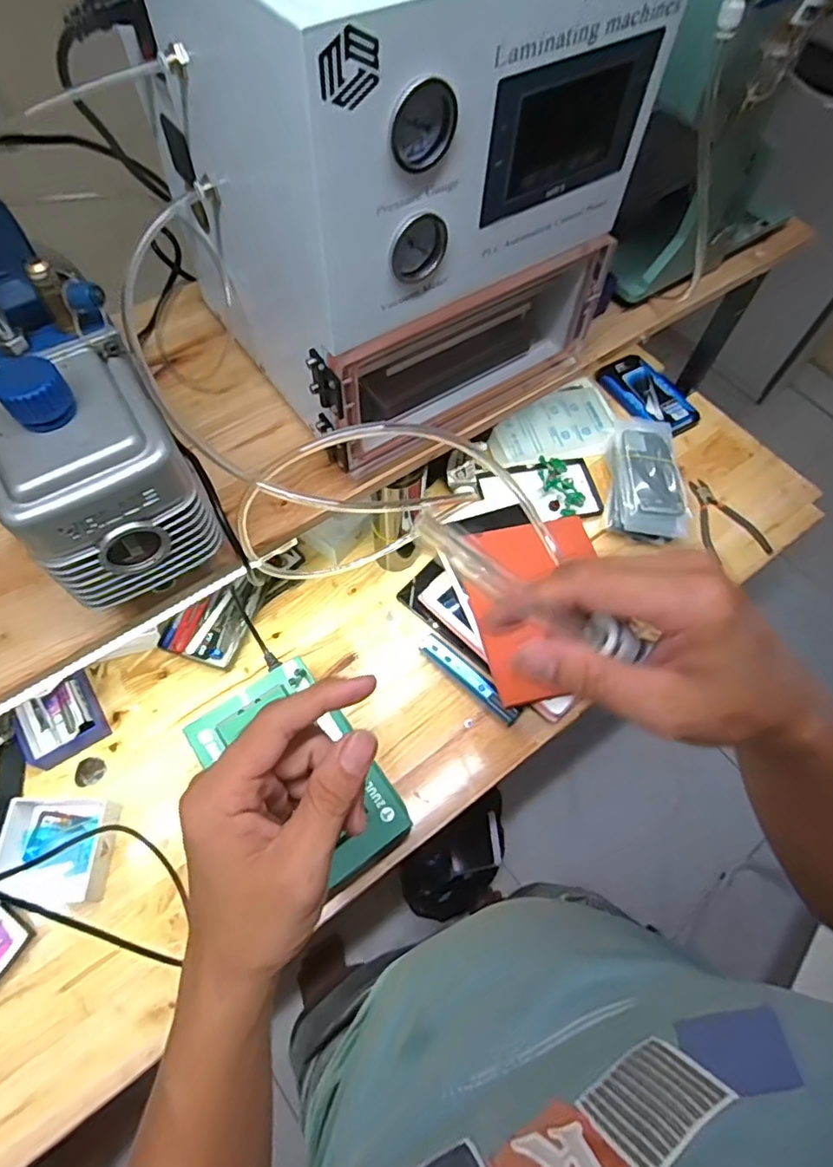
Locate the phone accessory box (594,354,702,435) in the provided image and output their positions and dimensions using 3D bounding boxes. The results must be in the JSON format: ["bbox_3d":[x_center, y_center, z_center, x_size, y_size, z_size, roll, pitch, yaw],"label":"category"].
[{"bbox_3d":[0.396,-0.323,1.009,0.092,0.015,0.177,-33,69,1],"label":"phone accessory box"}]

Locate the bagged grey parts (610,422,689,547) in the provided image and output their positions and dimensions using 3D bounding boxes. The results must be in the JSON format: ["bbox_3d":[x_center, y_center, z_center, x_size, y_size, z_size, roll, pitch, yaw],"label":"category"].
[{"bbox_3d":[0.354,-0.170,0.915,0.109,0.049,0.231,7,63,1],"label":"bagged grey parts"}]

